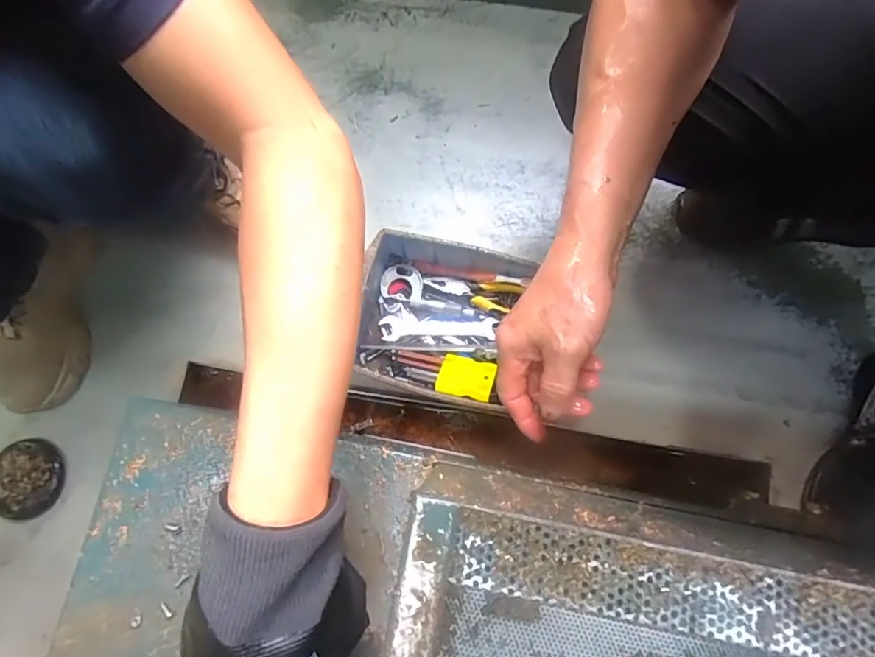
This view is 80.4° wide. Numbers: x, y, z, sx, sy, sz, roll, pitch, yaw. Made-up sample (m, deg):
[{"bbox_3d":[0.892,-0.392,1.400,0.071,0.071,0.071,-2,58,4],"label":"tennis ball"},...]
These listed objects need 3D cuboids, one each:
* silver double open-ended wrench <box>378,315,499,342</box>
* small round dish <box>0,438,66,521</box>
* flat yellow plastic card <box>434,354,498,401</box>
[{"bbox_3d":[0.000,-0.001,0.682,0.146,0.010,0.033,-1,78,1],"label":"silver double open-ended wrench"},{"bbox_3d":[-0.521,0.189,0.651,0.082,0.022,0.094,-14,78,-2],"label":"small round dish"},{"bbox_3d":[0.035,0.059,0.635,0.067,0.006,0.051,14,67,11],"label":"flat yellow plastic card"}]

